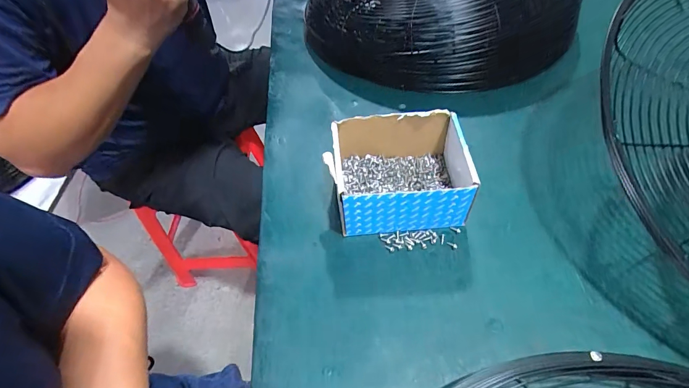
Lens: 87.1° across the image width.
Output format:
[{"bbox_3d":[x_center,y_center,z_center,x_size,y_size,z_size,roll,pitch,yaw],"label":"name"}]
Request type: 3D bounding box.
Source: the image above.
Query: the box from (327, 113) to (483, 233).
[{"bbox_3d":[0.059,-0.021,0.385,0.138,0.075,0.102,-5,52,4],"label":"box"}]

